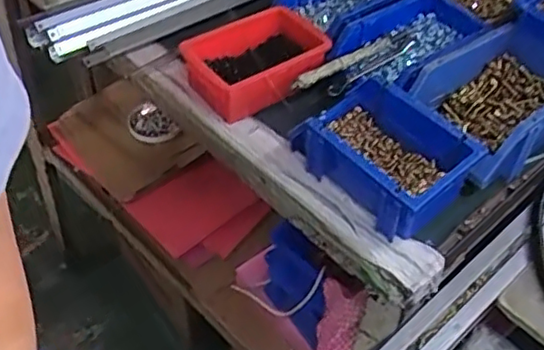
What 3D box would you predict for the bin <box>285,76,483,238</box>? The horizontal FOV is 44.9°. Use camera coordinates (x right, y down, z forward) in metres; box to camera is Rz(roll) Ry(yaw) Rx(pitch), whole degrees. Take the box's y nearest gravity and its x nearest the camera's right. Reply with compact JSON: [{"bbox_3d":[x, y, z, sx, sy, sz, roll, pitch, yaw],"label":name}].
[{"bbox_3d":[0.101,-0.023,0.629,0.101,0.070,0.162,-34,58,-28],"label":"bin"}]

